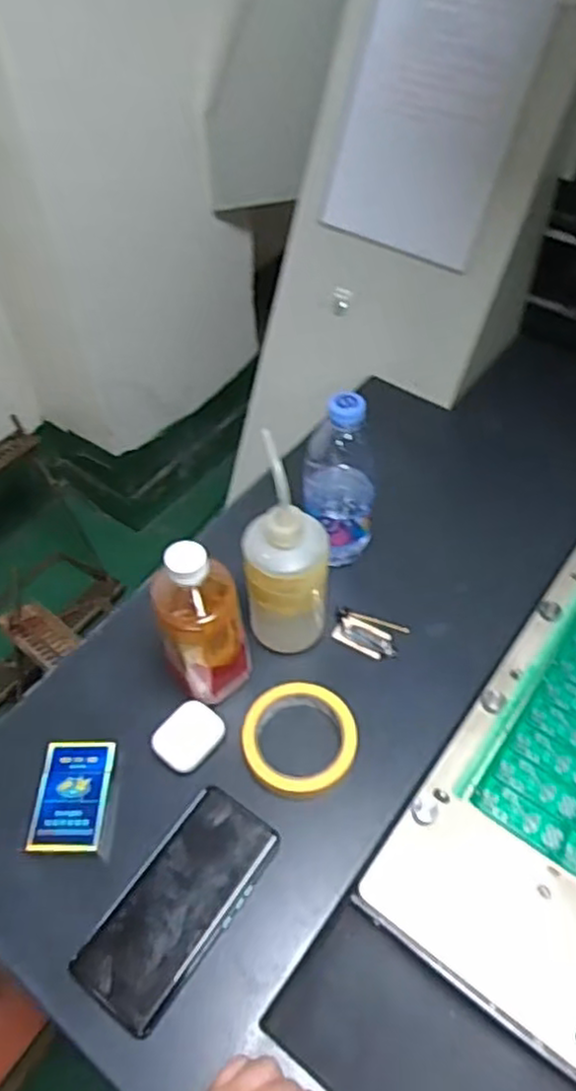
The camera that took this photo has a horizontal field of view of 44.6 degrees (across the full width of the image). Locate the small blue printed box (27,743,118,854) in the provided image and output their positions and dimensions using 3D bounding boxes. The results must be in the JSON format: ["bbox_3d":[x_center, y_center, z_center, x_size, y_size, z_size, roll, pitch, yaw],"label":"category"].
[{"bbox_3d":[-0.179,0.208,0.587,0.057,0.020,0.087,1,51,1],"label":"small blue printed box"}]

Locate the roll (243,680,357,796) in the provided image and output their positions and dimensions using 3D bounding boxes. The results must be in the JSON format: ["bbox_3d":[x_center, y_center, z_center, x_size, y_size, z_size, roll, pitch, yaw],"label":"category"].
[{"bbox_3d":[0.010,0.166,0.613,0.098,0.013,0.097,0,51,0],"label":"roll"}]

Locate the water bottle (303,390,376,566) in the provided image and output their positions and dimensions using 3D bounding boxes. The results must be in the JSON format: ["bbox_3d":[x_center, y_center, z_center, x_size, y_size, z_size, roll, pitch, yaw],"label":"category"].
[{"bbox_3d":[0.051,-0.058,0.684,0.069,0.191,0.059,7,52,6],"label":"water bottle"}]

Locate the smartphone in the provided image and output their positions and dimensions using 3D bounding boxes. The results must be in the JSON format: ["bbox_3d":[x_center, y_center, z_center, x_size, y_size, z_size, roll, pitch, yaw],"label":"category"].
[{"bbox_3d":[-0.084,0.273,0.541,0.077,0.005,0.165,29,57,22],"label":"smartphone"}]

